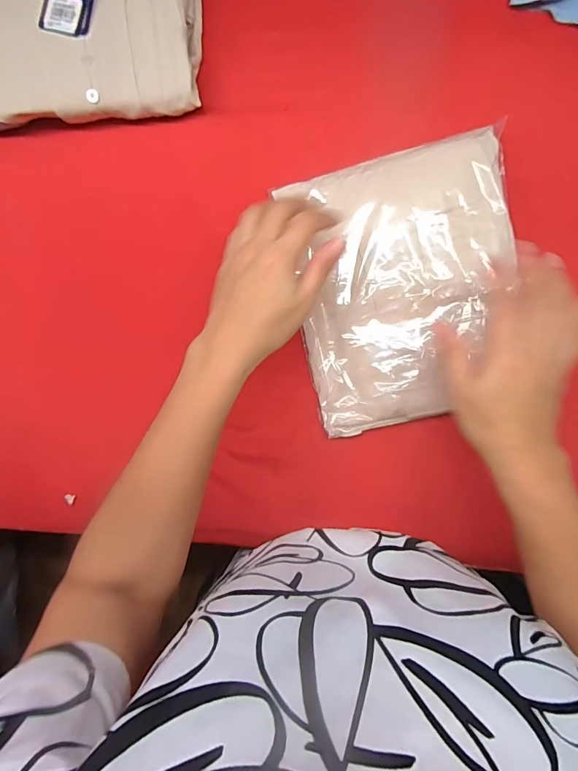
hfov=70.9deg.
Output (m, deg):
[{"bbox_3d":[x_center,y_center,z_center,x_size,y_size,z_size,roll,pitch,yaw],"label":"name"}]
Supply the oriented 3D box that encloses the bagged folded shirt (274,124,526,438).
[{"bbox_3d":[0.110,-0.091,0.384,0.194,0.024,0.251,-8,91,8],"label":"bagged folded shirt"}]

